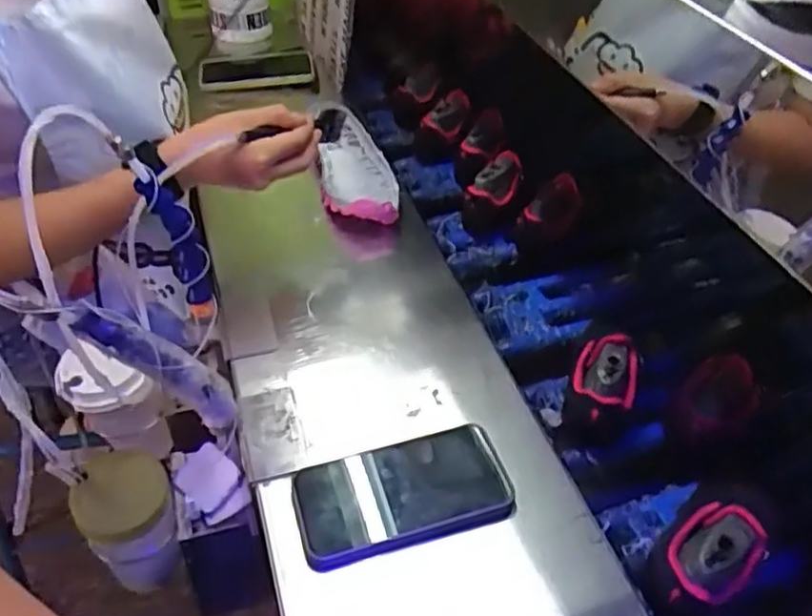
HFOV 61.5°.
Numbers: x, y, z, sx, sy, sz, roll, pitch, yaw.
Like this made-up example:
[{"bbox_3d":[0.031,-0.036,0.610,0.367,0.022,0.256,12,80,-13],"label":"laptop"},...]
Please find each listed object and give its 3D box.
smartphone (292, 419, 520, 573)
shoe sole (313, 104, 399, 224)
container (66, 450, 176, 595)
[{"bbox_3d":[-0.002,0.141,0.521,0.160,0.019,0.081,-14,48,-12],"label":"smartphone"},{"bbox_3d":[-0.061,-0.172,0.808,0.090,0.045,0.204,-6,44,-7],"label":"shoe sole"},{"bbox_3d":[-0.233,0.185,0.588,0.072,0.119,0.067,0,44,0],"label":"container"}]

